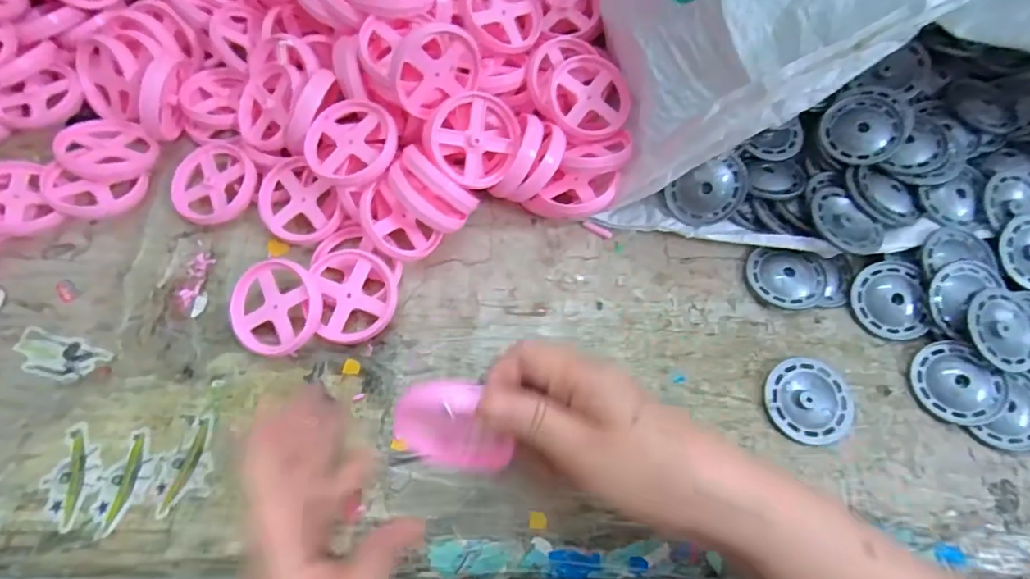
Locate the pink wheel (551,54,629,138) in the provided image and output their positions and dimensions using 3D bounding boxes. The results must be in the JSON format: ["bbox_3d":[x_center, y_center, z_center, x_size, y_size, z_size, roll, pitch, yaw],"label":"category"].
[{"bbox_3d":[0.057,-0.148,0.389,0.058,0.008,0.065,-5,74,-3],"label":"pink wheel"}]

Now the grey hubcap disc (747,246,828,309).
[{"bbox_3d":[0.204,-0.008,0.386,0.055,0.008,0.045,13,74,2],"label":"grey hubcap disc"}]

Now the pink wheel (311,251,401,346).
[{"bbox_3d":[-0.111,0.004,0.366,0.054,0.020,0.065,-8,74,-4],"label":"pink wheel"}]

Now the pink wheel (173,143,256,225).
[{"bbox_3d":[-0.228,-0.081,0.391,0.061,0.016,0.061,0,74,-1],"label":"pink wheel"}]

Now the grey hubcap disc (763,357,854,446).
[{"bbox_3d":[0.200,0.076,0.355,0.055,0.010,0.056,0,74,-1],"label":"grey hubcap disc"}]

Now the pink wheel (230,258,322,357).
[{"bbox_3d":[-0.163,0.012,0.352,0.062,0.008,0.064,-1,83,12],"label":"pink wheel"}]

